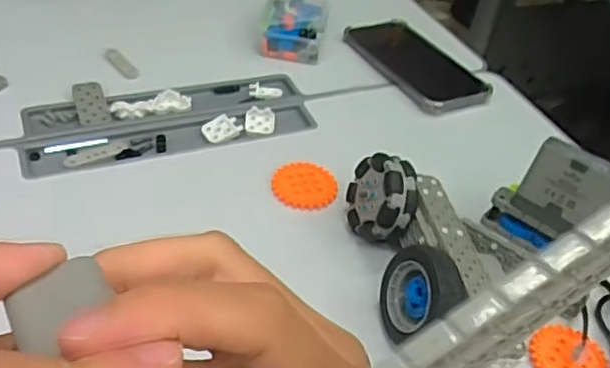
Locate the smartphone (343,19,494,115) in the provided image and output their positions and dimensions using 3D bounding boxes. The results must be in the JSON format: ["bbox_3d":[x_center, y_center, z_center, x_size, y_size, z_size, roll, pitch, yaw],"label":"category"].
[{"bbox_3d":[0.116,-0.124,0.651,0.086,0.012,0.169,-16,47,-24],"label":"smartphone"}]

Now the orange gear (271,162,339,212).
[{"bbox_3d":[0.000,0.001,0.503,0.051,0.005,0.051,-11,45,-20],"label":"orange gear"}]

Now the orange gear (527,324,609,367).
[{"bbox_3d":[0.170,0.113,0.411,0.048,0.004,0.051,4,42,-4],"label":"orange gear"}]

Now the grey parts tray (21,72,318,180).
[{"bbox_3d":[-0.114,-0.057,0.549,0.243,0.012,0.087,-13,46,-21],"label":"grey parts tray"}]

